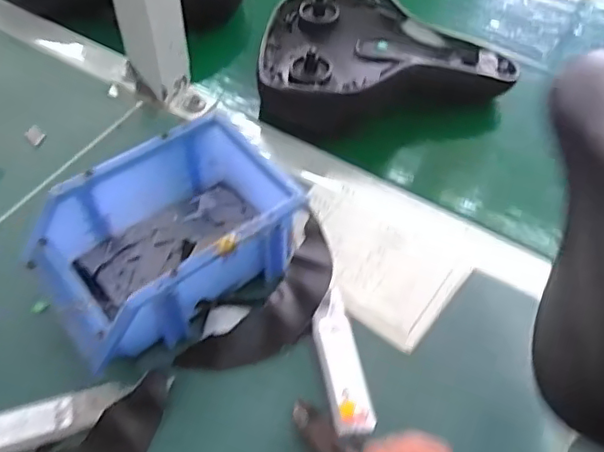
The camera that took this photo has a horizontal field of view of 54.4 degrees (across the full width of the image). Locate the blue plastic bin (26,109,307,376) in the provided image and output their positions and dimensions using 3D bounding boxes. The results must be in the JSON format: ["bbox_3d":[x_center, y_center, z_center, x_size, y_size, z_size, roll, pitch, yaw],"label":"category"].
[{"bbox_3d":[-0.100,0.009,0.429,0.172,0.071,0.116,-32,60,-23],"label":"blue plastic bin"}]

